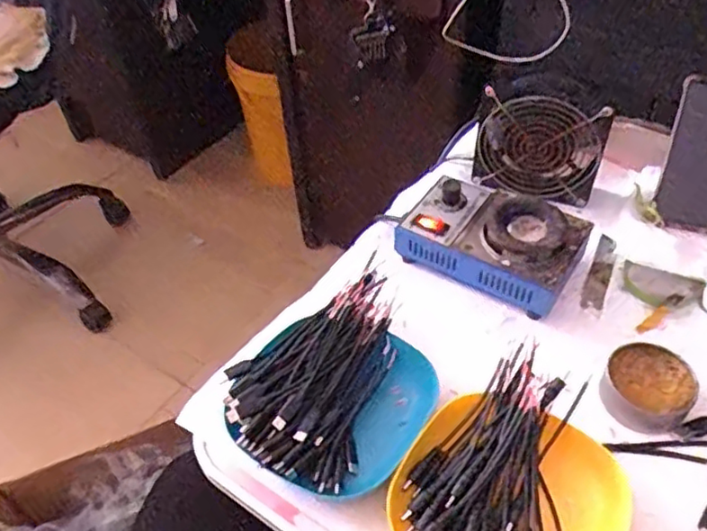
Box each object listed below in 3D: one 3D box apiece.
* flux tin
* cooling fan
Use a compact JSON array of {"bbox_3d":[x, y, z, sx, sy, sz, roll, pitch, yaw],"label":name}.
[{"bbox_3d":[0.221,0.091,0.480,0.066,0.020,0.063,-2,47,2],"label":"flux tin"},{"bbox_3d":[0.178,-0.117,0.618,0.119,0.115,0.032,17,51,19],"label":"cooling fan"}]

